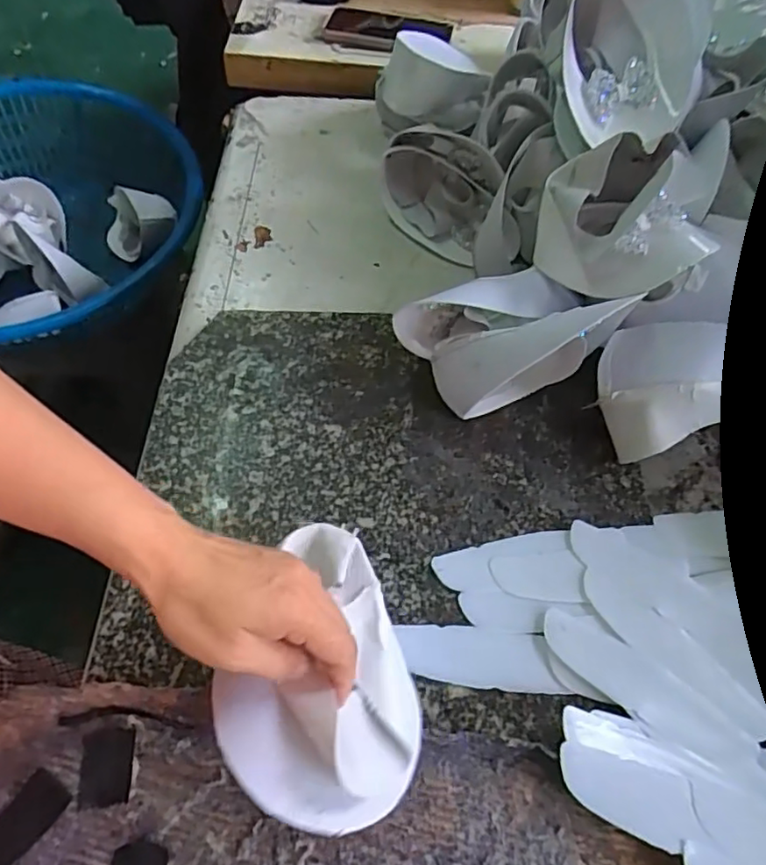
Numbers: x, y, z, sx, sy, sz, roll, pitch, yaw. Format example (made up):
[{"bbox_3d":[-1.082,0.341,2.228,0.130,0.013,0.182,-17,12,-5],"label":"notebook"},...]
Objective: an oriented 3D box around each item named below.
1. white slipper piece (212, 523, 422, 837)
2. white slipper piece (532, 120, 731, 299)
[{"bbox_3d":[-0.038,0.127,0.330,0.102,0.032,0.153,-16,58,-13],"label":"white slipper piece"},{"bbox_3d":[0.180,-0.161,0.458,0.122,0.075,0.106,19,59,9],"label":"white slipper piece"}]

